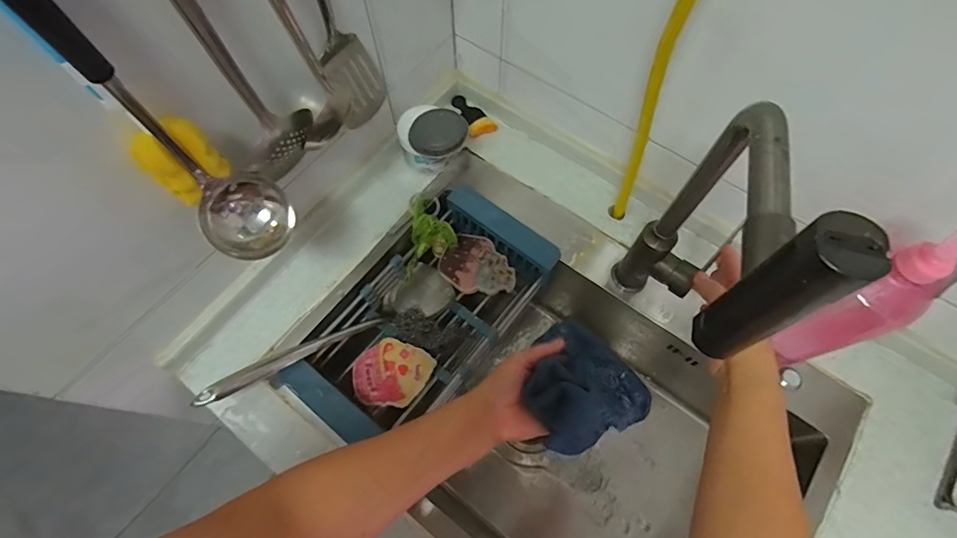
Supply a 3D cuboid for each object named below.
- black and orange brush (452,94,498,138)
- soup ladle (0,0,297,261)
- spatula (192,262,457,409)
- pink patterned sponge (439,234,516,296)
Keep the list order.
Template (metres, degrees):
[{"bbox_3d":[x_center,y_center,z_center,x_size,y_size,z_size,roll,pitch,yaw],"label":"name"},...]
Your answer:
[{"bbox_3d":[-0.009,-0.256,0.744,0.044,0.017,0.085,-26,69,-10],"label":"black and orange brush"},{"bbox_3d":[-0.244,-0.114,0.337,0.111,0.300,0.079,41,73,16],"label":"soup ladle"},{"bbox_3d":[-0.184,0.097,0.621,0.363,0.064,0.081,-28,67,-39],"label":"spatula"},{"bbox_3d":[0.000,0.000,0.696,0.114,0.019,0.084,37,72,15],"label":"pink patterned sponge"}]

